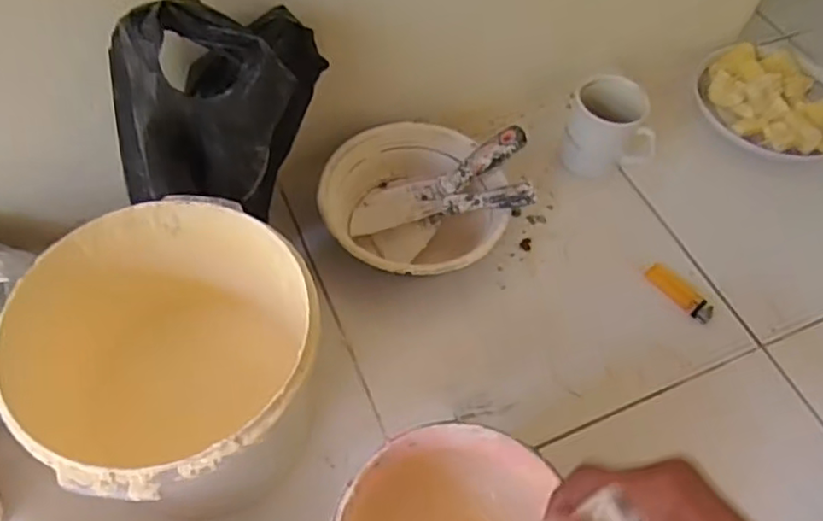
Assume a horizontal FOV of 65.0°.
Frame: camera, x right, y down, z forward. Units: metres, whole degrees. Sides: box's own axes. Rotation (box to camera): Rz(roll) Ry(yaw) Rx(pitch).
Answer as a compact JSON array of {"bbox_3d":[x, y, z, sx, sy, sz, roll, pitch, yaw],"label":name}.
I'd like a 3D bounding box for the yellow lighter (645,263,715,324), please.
[{"bbox_3d":[0.293,0.035,0.705,0.024,0.016,0.082,-30,64,-22],"label":"yellow lighter"}]

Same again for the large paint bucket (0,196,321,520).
[{"bbox_3d":[-0.176,0.097,0.520,0.207,0.197,0.208,2,56,-3],"label":"large paint bucket"}]

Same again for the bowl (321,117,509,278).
[{"bbox_3d":[-0.003,-0.059,0.711,0.191,0.069,0.204,2,56,-3],"label":"bowl"}]

